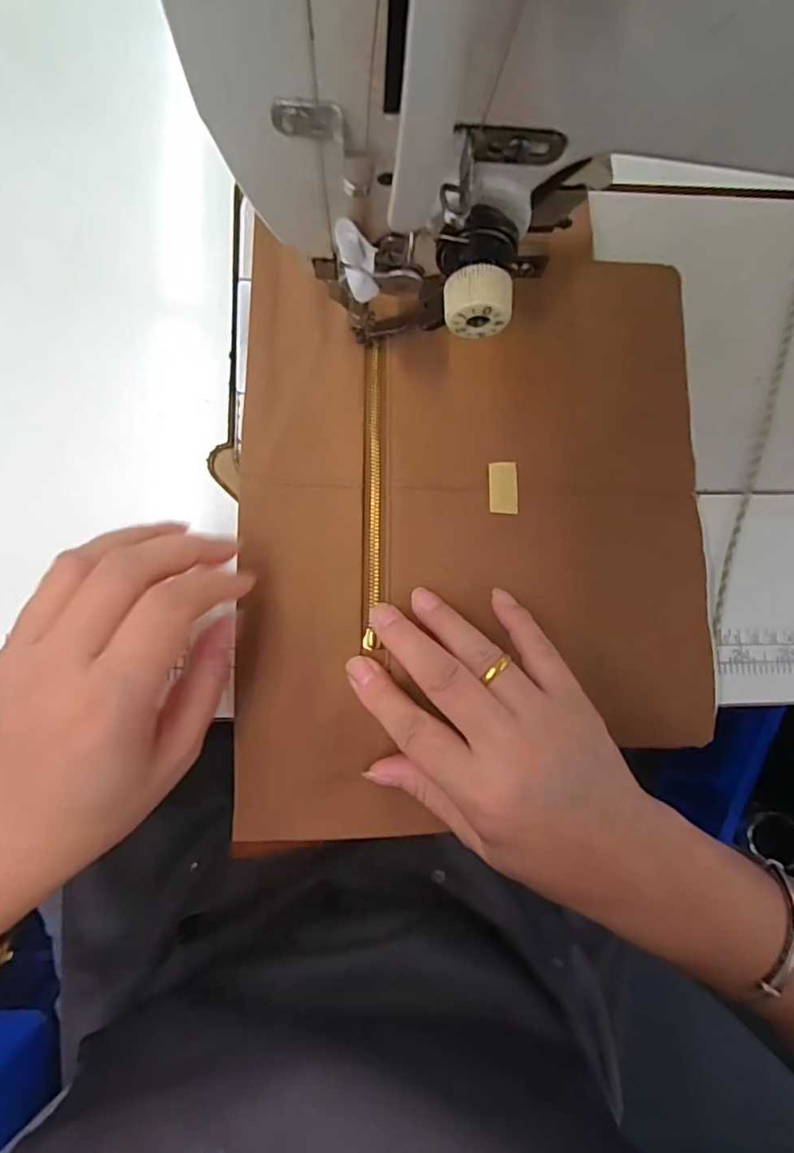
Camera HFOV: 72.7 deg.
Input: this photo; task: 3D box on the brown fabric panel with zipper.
[{"bbox_3d":[0.042,-0.023,0.284,0.236,0.026,0.309,1,83,-4],"label":"brown fabric panel with zipper"}]

